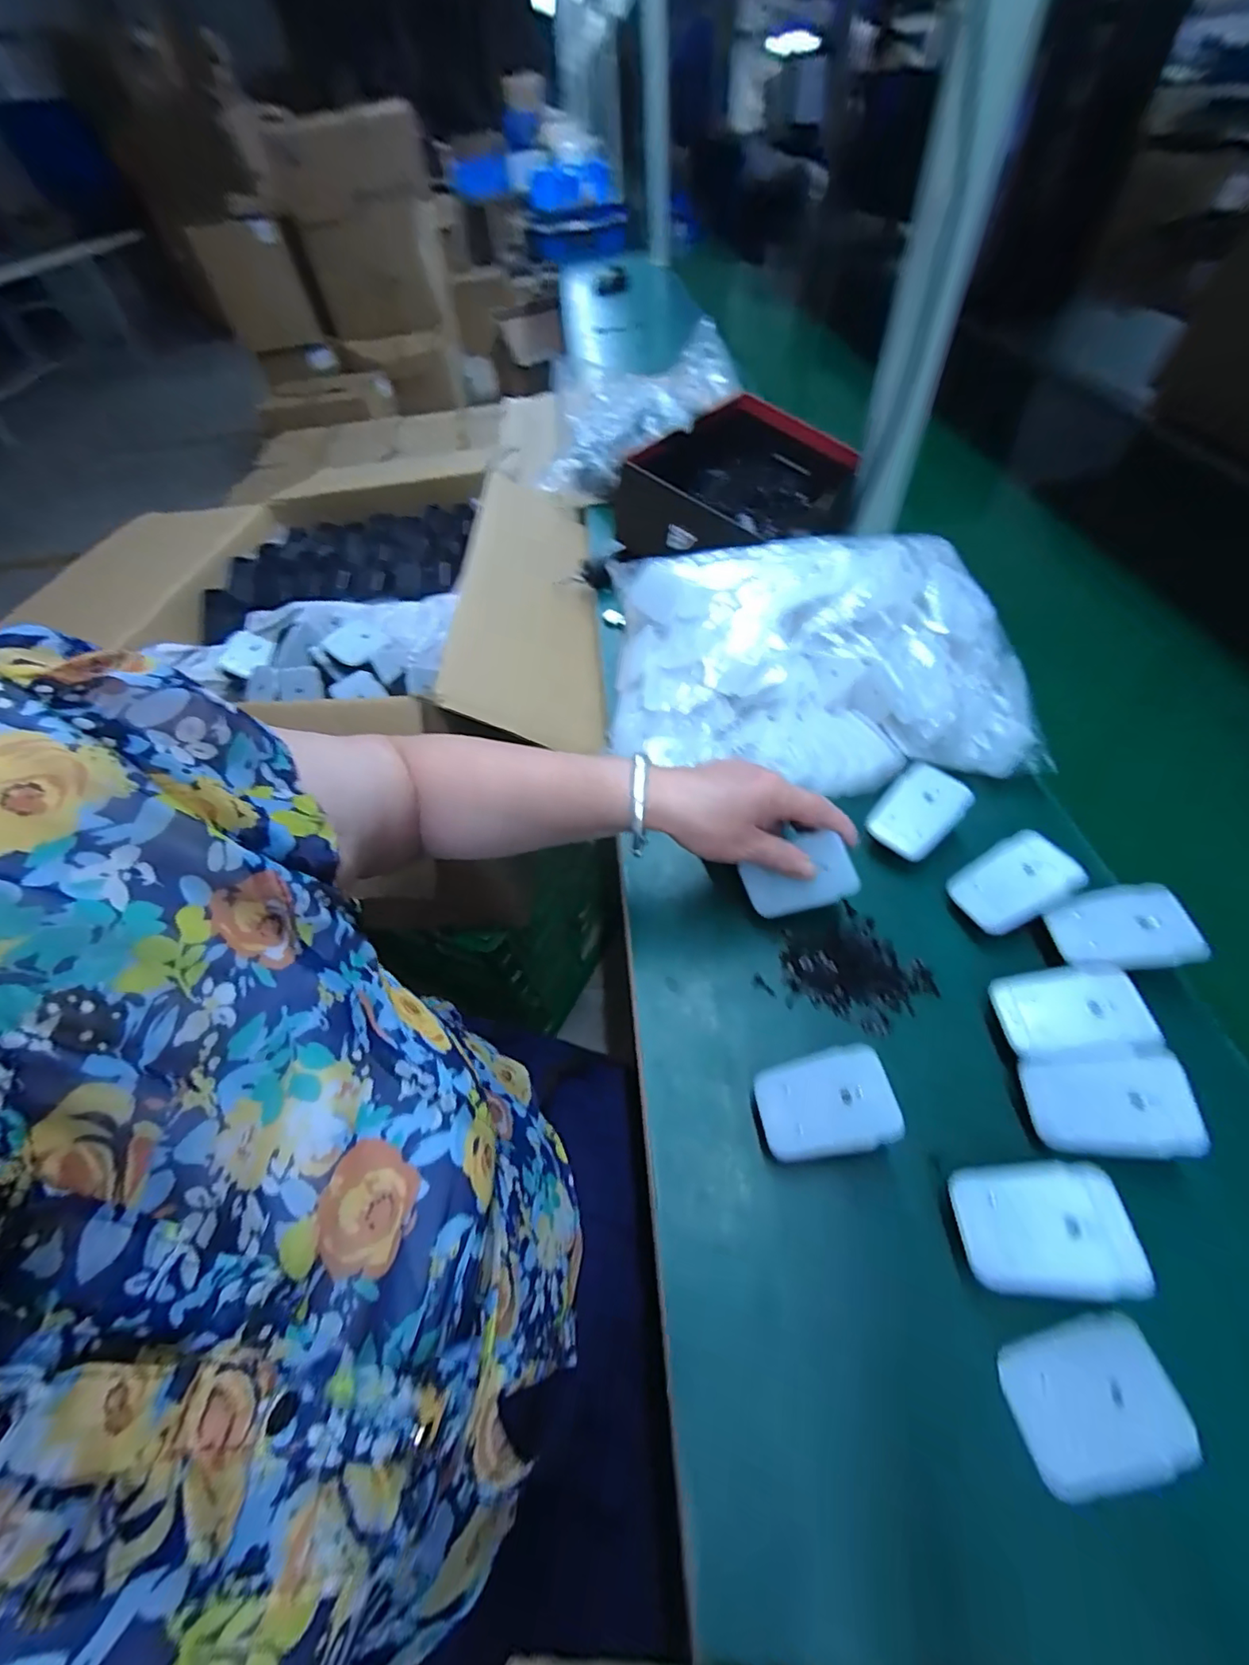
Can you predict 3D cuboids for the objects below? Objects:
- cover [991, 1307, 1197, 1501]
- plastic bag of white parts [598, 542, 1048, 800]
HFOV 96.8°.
[{"bbox_3d":[0.208,0.253,0.246,0.072,0.006,0.049,-14,56,-5],"label":"cover"},{"bbox_3d":[0.155,-0.157,0.485,0.354,0.097,0.237,5,56,8],"label":"plastic bag of white parts"}]

